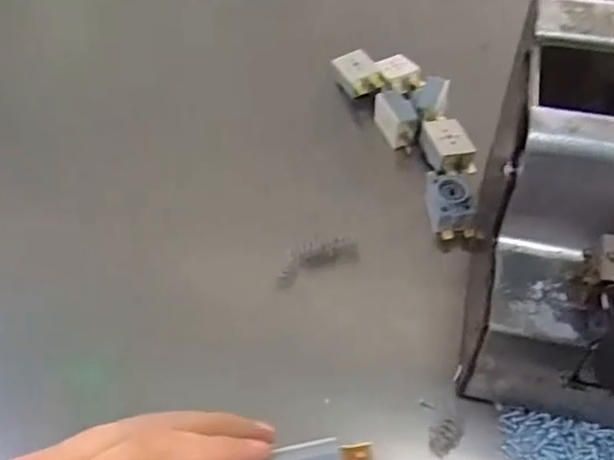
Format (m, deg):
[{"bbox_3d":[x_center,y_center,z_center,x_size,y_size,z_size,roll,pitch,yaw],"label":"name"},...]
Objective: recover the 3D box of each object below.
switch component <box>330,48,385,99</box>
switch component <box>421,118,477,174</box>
[{"bbox_3d":[0.039,-0.125,0.506,0.032,0.014,0.041,-17,54,-9],"label":"switch component"},{"bbox_3d":[0.100,-0.061,0.450,0.029,0.017,0.051,-7,53,-2],"label":"switch component"}]

